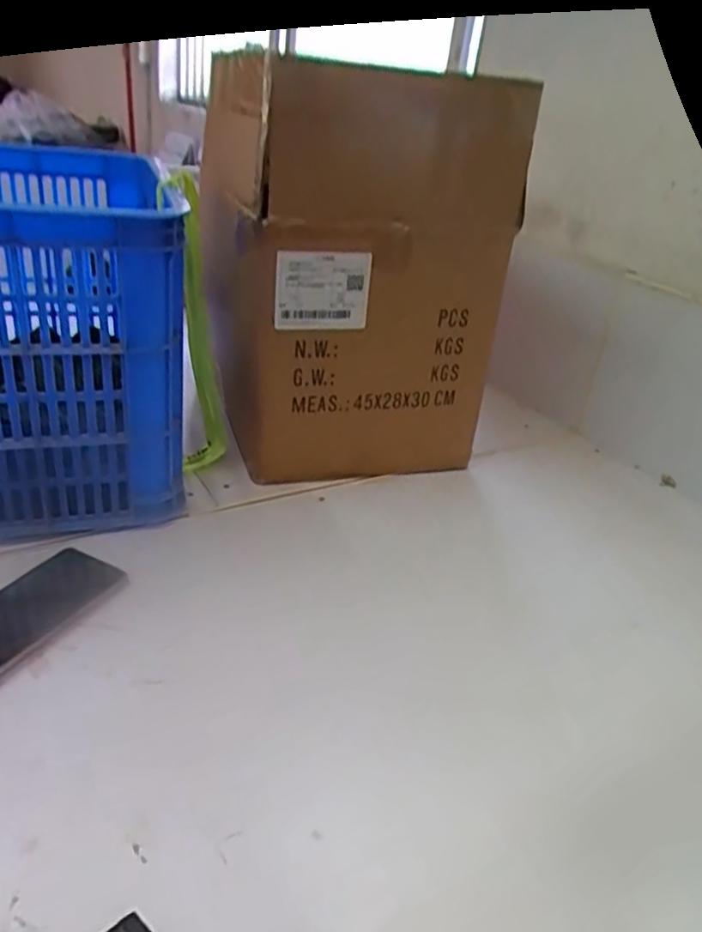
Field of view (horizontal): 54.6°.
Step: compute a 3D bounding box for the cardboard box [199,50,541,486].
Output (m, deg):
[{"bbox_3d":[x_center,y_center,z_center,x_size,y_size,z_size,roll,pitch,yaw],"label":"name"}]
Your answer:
[{"bbox_3d":[-0.015,-0.232,0.830,0.302,0.429,0.291,-4,31,-20],"label":"cardboard box"}]

